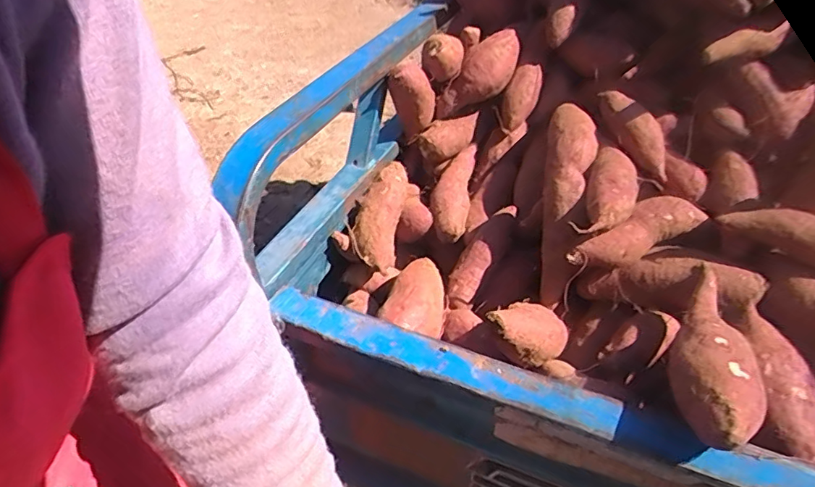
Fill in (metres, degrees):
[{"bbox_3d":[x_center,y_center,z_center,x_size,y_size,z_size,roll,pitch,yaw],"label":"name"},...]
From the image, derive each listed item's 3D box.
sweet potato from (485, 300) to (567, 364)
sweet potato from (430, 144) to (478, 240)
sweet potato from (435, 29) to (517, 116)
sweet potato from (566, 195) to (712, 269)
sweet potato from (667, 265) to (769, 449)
[{"bbox_3d":[0.113,0.085,0.511,0.114,0.042,0.047,19,23,-41],"label":"sweet potato"},{"bbox_3d":[0.061,-0.071,0.677,0.049,0.035,0.143,12,57,9],"label":"sweet potato"},{"bbox_3d":[0.093,-0.220,0.686,0.048,0.137,0.063,36,15,-40],"label":"sweet potato"},{"bbox_3d":[0.239,-0.009,0.543,0.143,0.043,0.039,-24,42,-5],"label":"sweet potato"},{"bbox_3d":[0.252,0.082,0.417,0.059,0.057,0.222,24,41,24],"label":"sweet potato"}]

